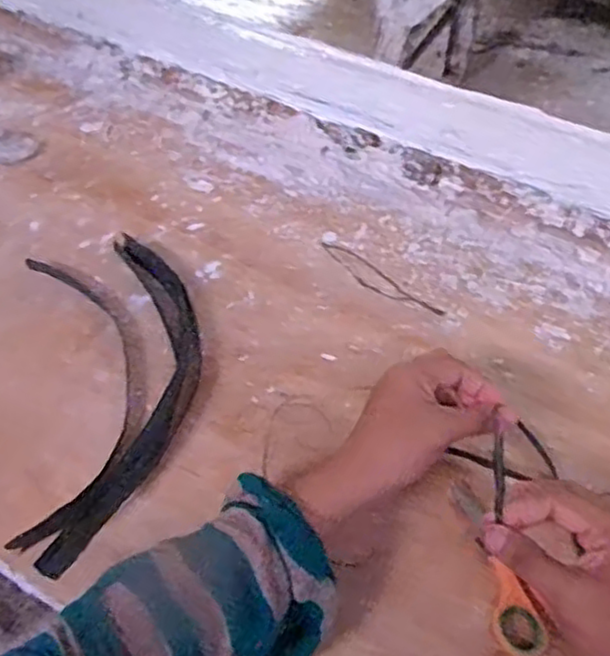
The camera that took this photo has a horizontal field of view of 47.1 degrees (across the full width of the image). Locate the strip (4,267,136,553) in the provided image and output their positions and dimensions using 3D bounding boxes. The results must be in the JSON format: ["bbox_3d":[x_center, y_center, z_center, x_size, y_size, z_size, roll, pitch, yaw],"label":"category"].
[{"bbox_3d":[-0.175,0.038,0.536,0.081,0.011,0.258,-8,53,-7],"label":"strip"}]

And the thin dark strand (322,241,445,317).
[{"bbox_3d":[0.063,-0.041,0.608,0.127,0.004,0.025,37,60,24],"label":"thin dark strand"}]

